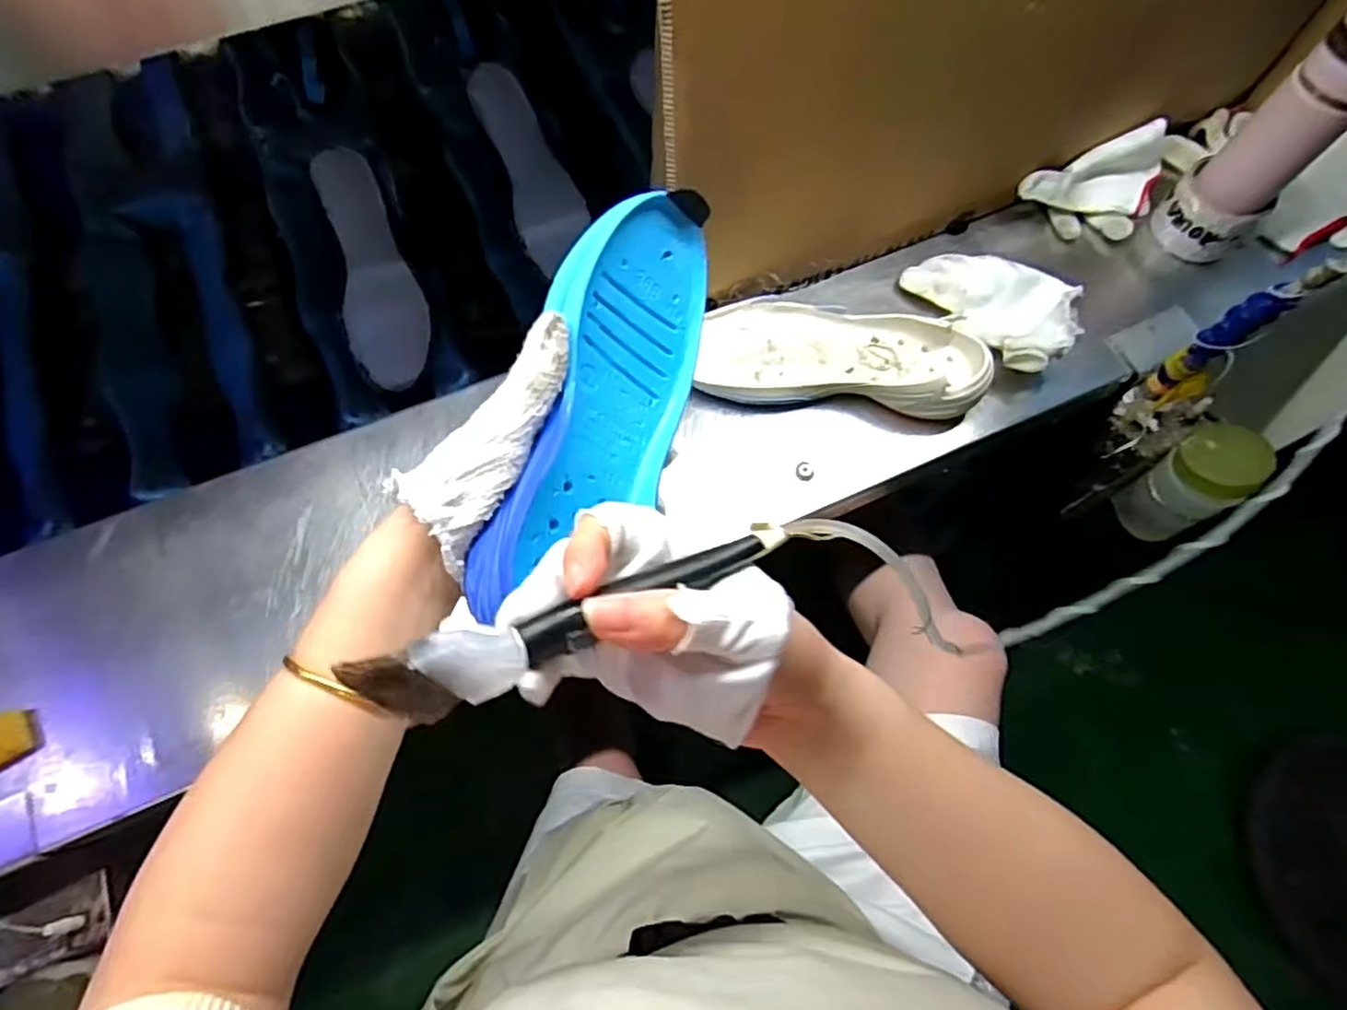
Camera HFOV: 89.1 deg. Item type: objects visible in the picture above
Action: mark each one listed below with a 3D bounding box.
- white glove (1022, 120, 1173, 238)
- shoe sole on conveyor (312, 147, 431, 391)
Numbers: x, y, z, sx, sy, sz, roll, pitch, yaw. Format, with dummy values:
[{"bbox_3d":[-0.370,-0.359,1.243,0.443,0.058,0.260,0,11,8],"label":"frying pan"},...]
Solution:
[{"bbox_3d":[0.443,-0.320,0.699,0.170,0.060,0.081,-21,70,-11],"label":"white glove"},{"bbox_3d":[-0.292,-0.232,0.672,0.073,0.011,0.227,-12,92,-23],"label":"shoe sole on conveyor"}]

